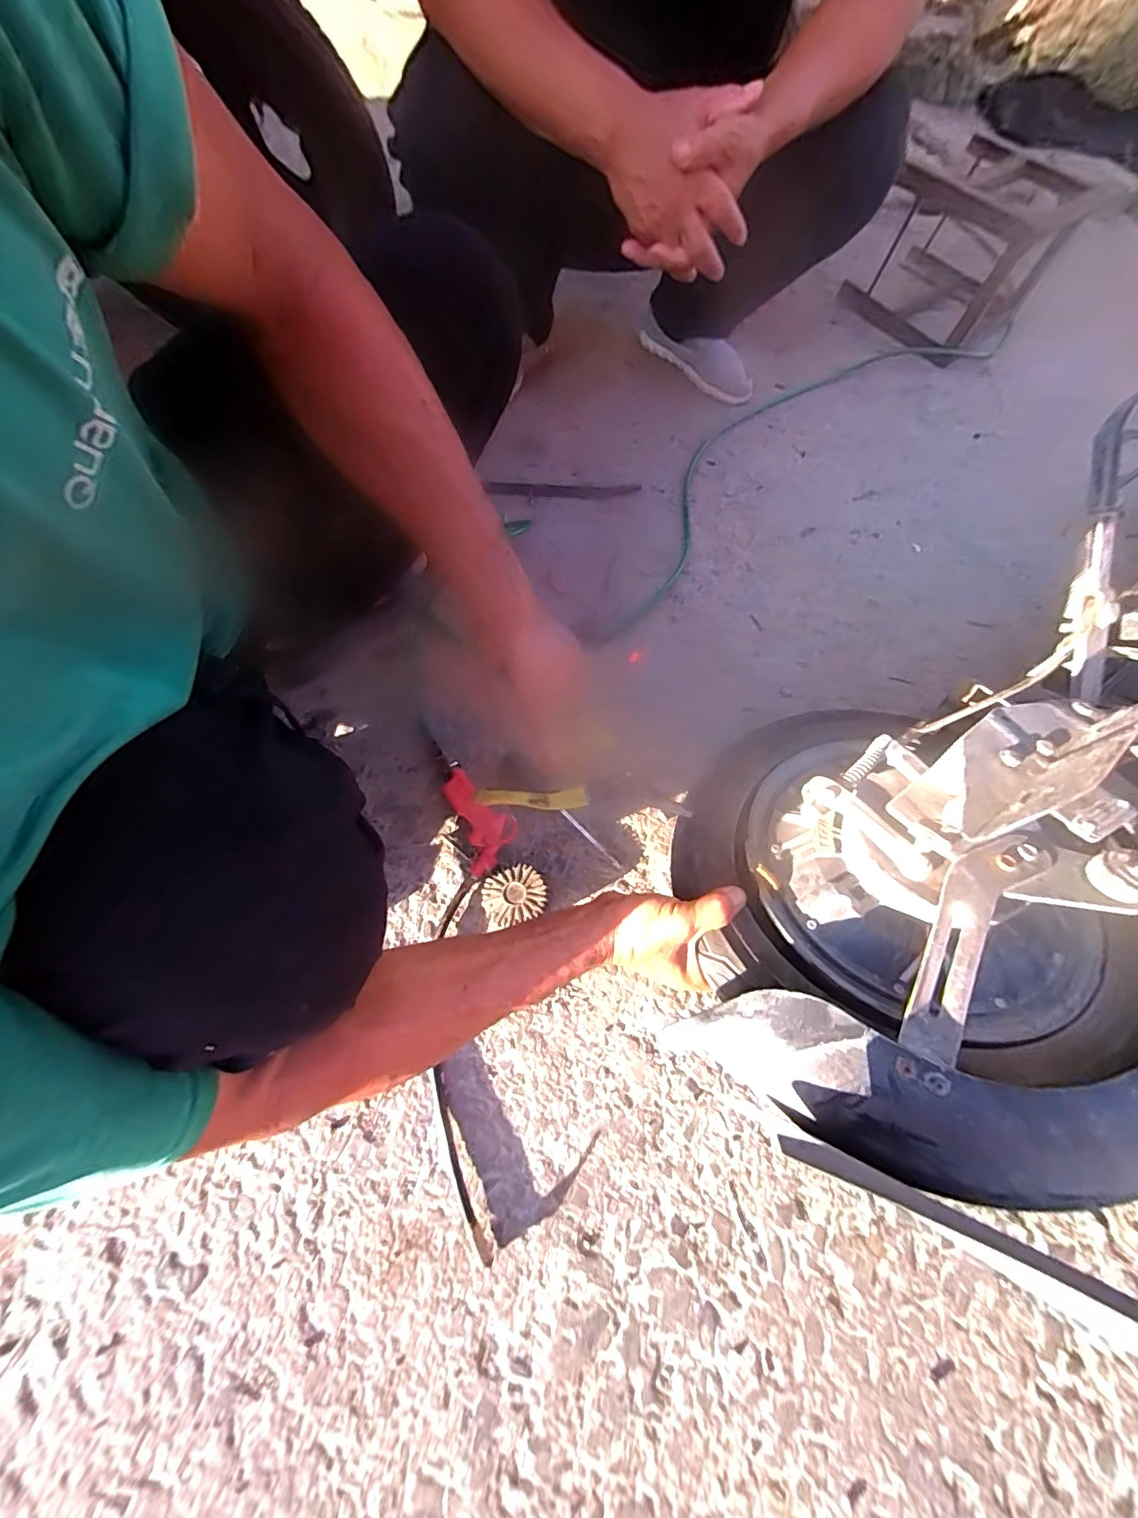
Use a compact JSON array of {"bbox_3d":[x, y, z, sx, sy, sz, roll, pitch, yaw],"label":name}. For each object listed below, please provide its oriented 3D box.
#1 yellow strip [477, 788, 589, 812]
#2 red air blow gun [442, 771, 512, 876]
[{"bbox_3d":[-0.033,0.034,0.428,0.104,0.012,0.017,-1,66,23],"label":"yellow strip"},{"bbox_3d":[-0.103,0.067,0.595,0.065,0.021,0.126,-21,71,-12],"label":"red air blow gun"}]

